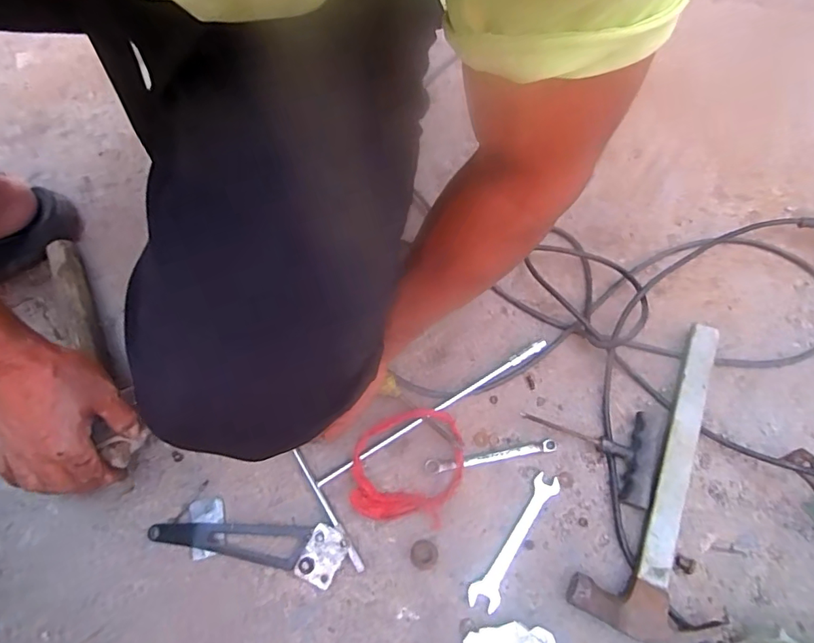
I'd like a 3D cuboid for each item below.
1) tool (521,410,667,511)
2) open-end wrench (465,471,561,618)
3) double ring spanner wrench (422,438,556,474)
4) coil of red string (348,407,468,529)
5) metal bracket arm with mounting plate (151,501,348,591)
[{"bbox_3d":[0.193,0.118,0.517,0.134,0.026,0.095,26,67,12],"label":"tool"},{"bbox_3d":[0.105,0.210,0.481,0.027,0.005,0.139,32,68,14],"label":"open-end wrench"},{"bbox_3d":[0.087,0.138,0.513,0.138,0.009,0.014,-9,65,-4],"label":"double ring spanner wrench"},{"bbox_3d":[0.001,0.144,0.505,0.111,0.015,0.113,0,64,0],"label":"coil of red string"},{"bbox_3d":[-0.151,0.206,0.473,0.185,0.013,0.051,10,65,5],"label":"metal bracket arm with mounting plate"}]

